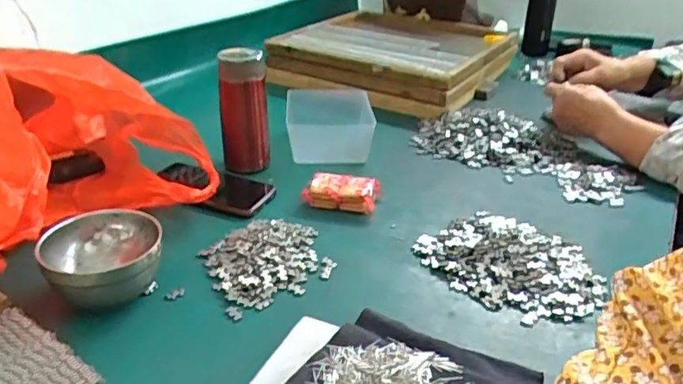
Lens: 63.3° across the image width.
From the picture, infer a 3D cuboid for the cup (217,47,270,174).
[{"bbox_3d":[-0.137,-0.111,0.775,0.058,0.184,0.056,0,28,0],"label":"cup"}]

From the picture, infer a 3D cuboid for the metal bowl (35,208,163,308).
[{"bbox_3d":[-0.227,0.065,0.532,0.103,0.055,0.098,-8,31,-17],"label":"metal bowl"}]

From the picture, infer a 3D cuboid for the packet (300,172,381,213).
[{"bbox_3d":[0.000,-0.002,0.706,0.093,0.031,0.051,7,29,12],"label":"packet"}]

